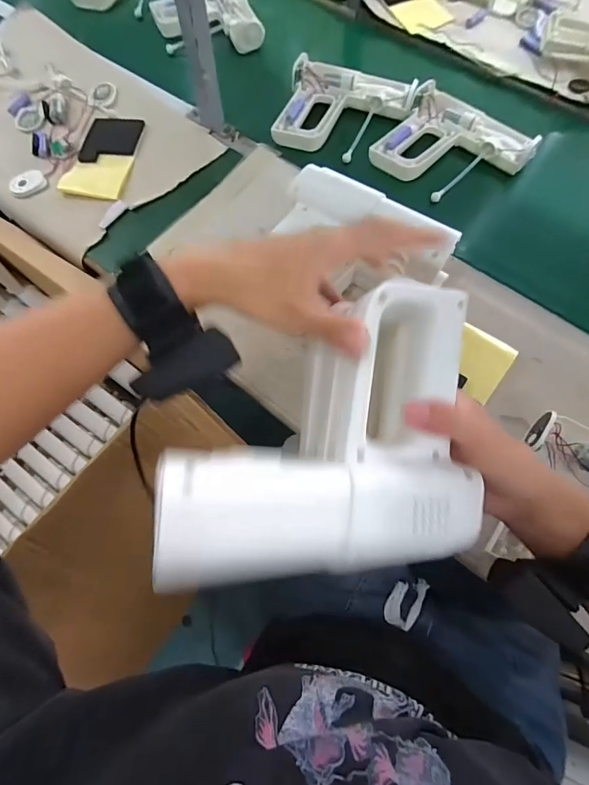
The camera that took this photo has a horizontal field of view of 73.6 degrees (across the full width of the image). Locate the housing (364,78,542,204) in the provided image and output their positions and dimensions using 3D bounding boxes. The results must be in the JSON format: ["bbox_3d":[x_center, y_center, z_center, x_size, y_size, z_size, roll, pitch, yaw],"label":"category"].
[{"bbox_3d":[0.255,-0.396,0.639,0.218,0.035,0.184,39,76,14],"label":"housing"}]

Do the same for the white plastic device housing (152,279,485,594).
[{"bbox_3d":[0.019,0.017,0.264,0.205,0.083,0.188,4,78,-20],"label":"white plastic device housing"}]

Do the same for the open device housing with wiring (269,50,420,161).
[{"bbox_3d":[0.086,-0.486,0.678,0.210,0.042,0.180,18,72,8],"label":"open device housing with wiring"}]

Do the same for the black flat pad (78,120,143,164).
[{"bbox_3d":[-0.314,-0.435,0.678,0.093,0.008,0.101,2,71,3],"label":"black flat pad"}]

